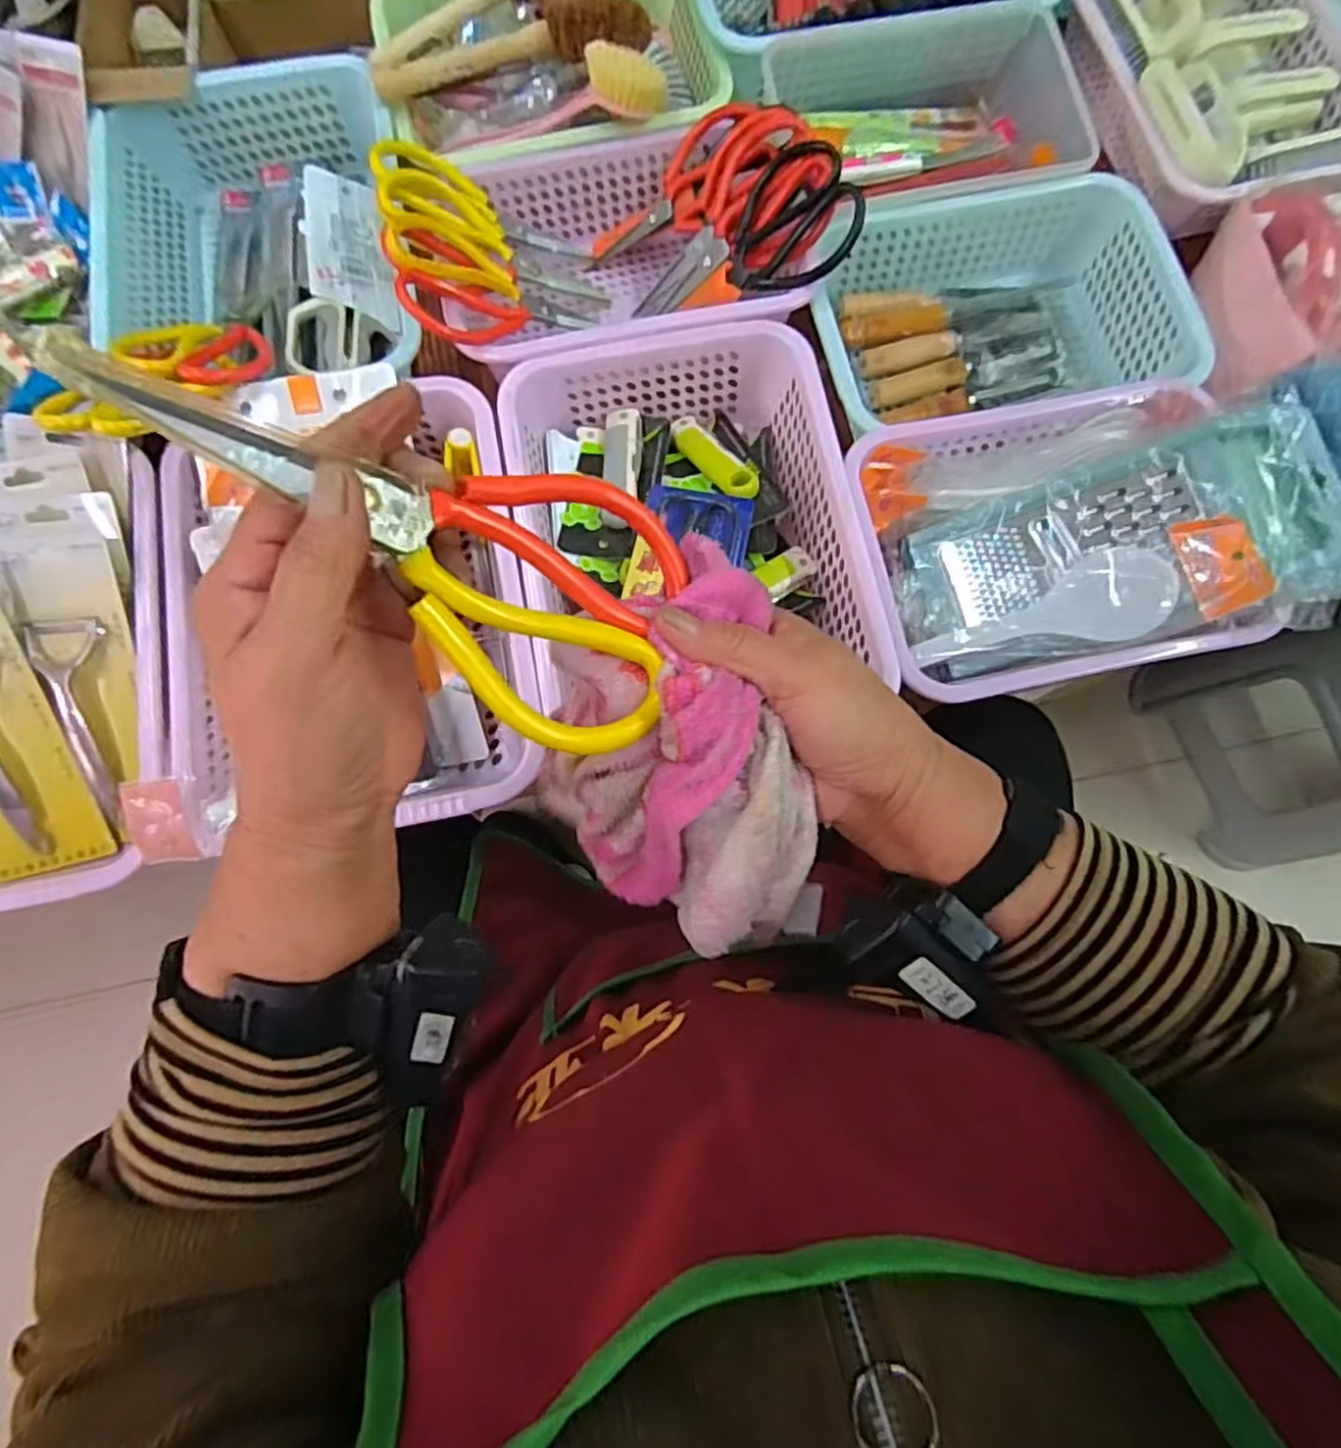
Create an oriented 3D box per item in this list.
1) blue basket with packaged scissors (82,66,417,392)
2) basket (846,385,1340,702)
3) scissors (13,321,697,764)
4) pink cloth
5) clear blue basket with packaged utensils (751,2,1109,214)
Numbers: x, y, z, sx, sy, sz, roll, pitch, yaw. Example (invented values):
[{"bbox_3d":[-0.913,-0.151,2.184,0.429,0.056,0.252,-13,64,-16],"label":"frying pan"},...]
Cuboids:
[{"bbox_3d":[-0.361,-0.437,0.646,0.239,0.086,0.282,-4,77,-1],"label":"blue basket with packaged scissors"},{"bbox_3d":[0.301,-0.149,0.544,0.303,0.104,0.223,-11,77,-3],"label":"basket"},{"bbox_3d":[-0.082,-0.066,0.246,0.203,0.011,0.102,26,76,-29],"label":"scissors"},{"bbox_3d":[0.002,0.018,0.305,0.109,0.079,0.161,-12,77,-3],"label":"pink cloth"},{"bbox_3d":[0.231,-0.537,0.661,0.272,0.069,0.167,-11,77,-3],"label":"clear blue basket with packaged utensils"}]

